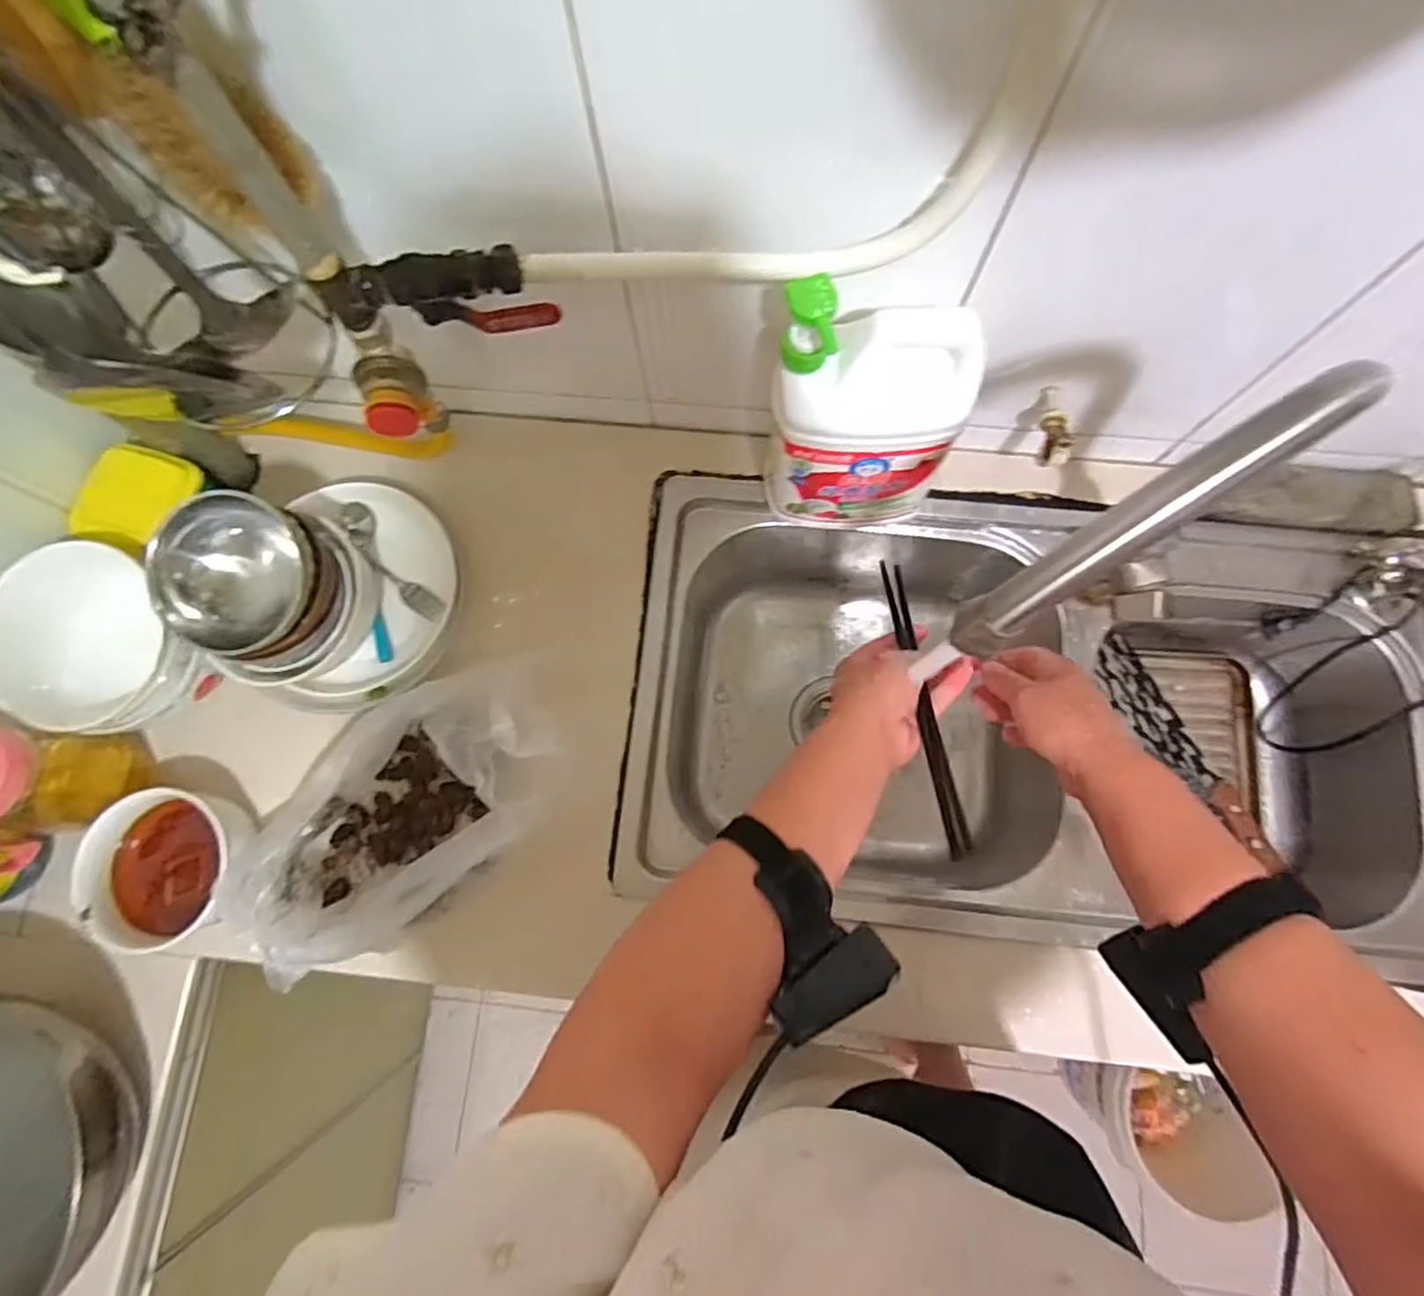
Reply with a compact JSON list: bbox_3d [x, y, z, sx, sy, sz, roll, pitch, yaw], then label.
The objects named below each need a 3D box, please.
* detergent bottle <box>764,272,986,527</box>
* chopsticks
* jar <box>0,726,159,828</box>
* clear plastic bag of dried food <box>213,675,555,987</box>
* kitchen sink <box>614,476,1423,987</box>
[{"bbox_3d":[0.117,-0.170,0.539,0.140,0.225,0.067,3,77,2],"label":"detergent bottle"},{"bbox_3d":[0.155,0.030,0.523,0.014,0.012,0.256,-2,51,1],"label":"chopsticks"},{"bbox_3d":[-0.543,0.106,0.576,0.071,0.146,0.077,2,77,2],"label":"jar"},{"bbox_3d":[-0.261,0.135,0.589,0.269,0.095,0.155,-37,79,-7],"label":"clear plastic bag of dried food"},{"bbox_3d":[0.295,0.065,0.715,0.724,0.223,0.409,5,77,3],"label":"kitchen sink"}]

